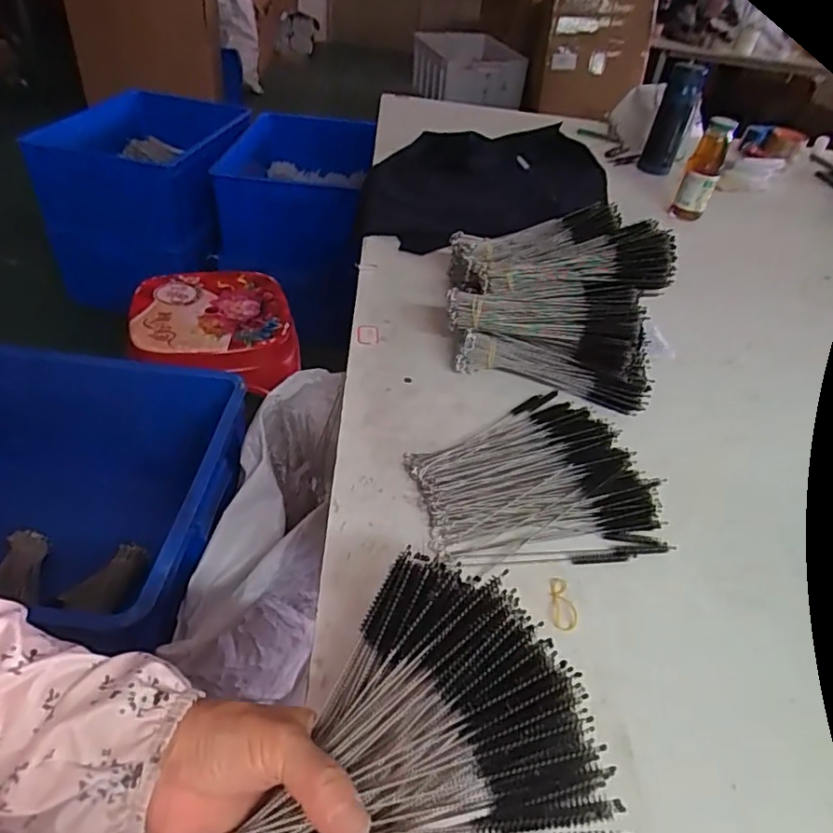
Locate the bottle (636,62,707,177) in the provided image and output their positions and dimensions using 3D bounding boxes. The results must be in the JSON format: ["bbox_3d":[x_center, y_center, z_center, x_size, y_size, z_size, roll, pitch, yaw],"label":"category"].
[{"bbox_3d":[0.510,-0.594,1.170,0.071,0.186,0.060,17,42,13],"label":"bottle"}]

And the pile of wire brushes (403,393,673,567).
[{"bbox_3d":[0.098,0.050,0.523,0.194,0.027,0.184,3,41,-3],"label":"pile of wire brushes"}]

